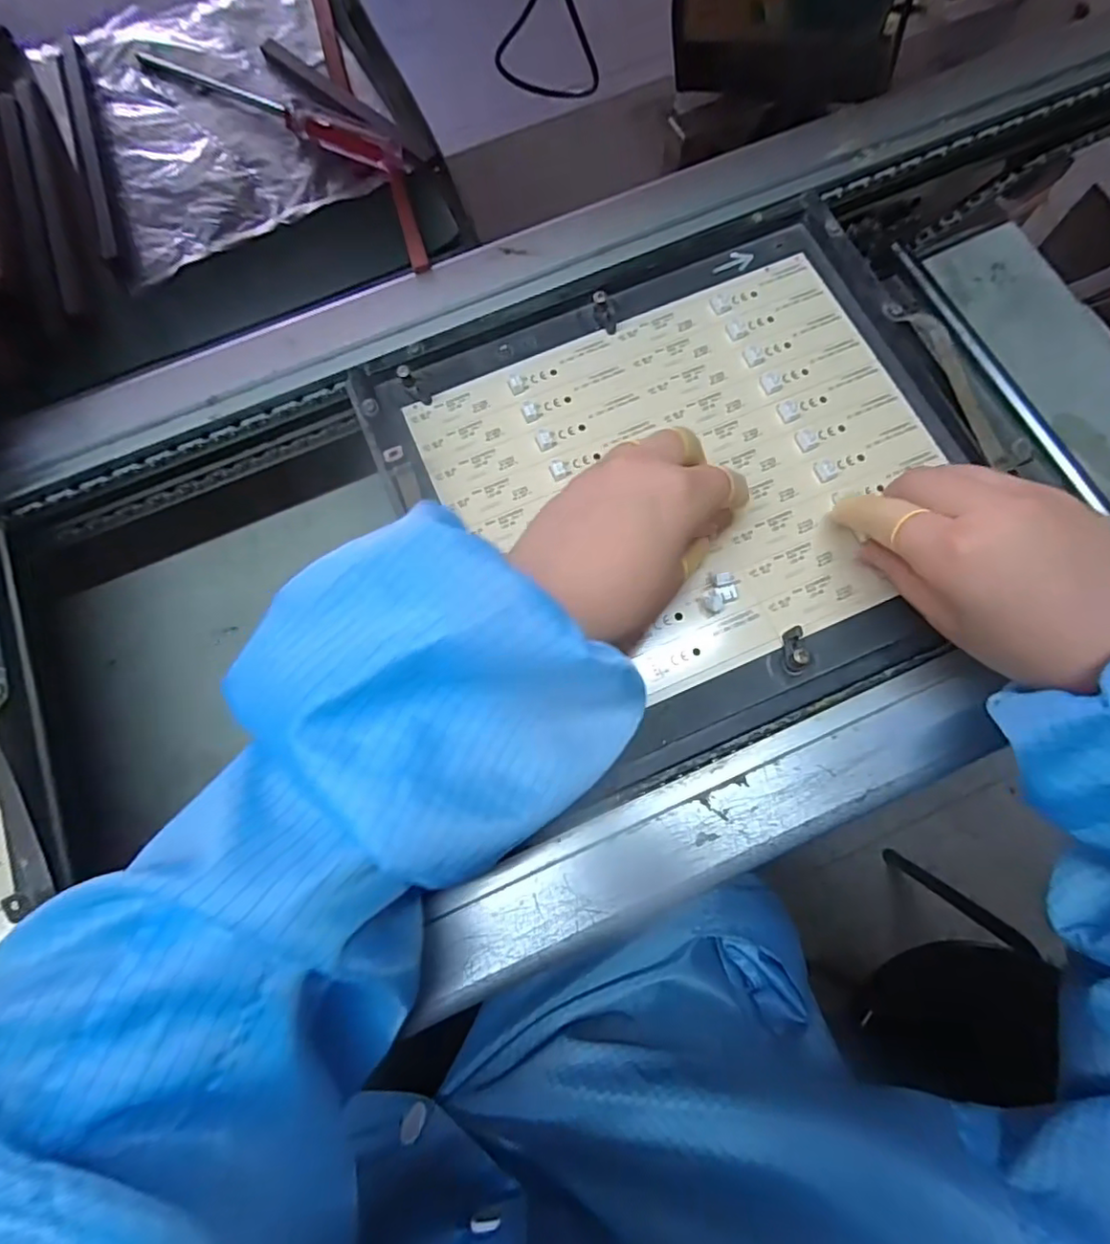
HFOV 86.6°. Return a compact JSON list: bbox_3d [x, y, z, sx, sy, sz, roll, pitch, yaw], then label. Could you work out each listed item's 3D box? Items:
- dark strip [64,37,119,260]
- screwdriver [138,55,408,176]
[{"bbox_3d":[-0.312,-0.323,0.397,0.014,0.004,0.209,-19,78,-4],"label":"dark strip"},{"bbox_3d":[-0.193,-0.346,0.390,0.218,0.018,0.023,31,79,7],"label":"screwdriver"}]

